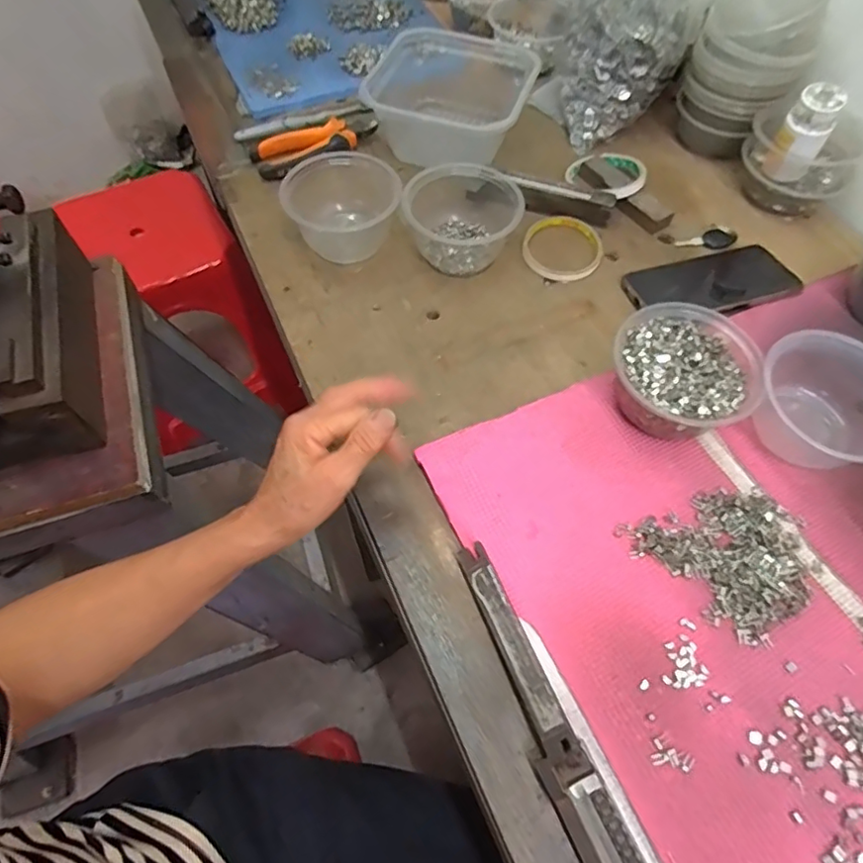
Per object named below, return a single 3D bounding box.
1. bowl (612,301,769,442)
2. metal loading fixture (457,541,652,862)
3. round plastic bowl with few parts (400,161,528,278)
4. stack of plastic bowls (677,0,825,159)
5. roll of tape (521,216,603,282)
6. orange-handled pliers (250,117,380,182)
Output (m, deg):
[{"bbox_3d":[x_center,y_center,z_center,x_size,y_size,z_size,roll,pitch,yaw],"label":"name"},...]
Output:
[{"bbox_3d":[0.205,-0.044,0.466,0.110,0.057,0.107,1,60,-1],"label":"bowl"},{"bbox_3d":[0.091,0.219,0.345,0.034,0.019,0.319,-21,63,-13],"label":"metal loading fixture"},{"bbox_3d":[0.030,-0.223,0.570,0.111,0.058,0.110,1,60,-1],"label":"round plastic bowl with few parts"},{"bbox_3d":[0.346,-0.407,0.615,0.116,0.179,0.117,25,62,13],"label":"stack of plastic bowls"},{"bbox_3d":[0.139,-0.195,0.597,0.081,0.010,0.086,1,60,-1],"label":"roll of tape"},{"bbox_3d":[-0.134,-0.335,0.647,0.146,0.015,0.055,-25,64,-15],"label":"orange-handled pliers"}]

